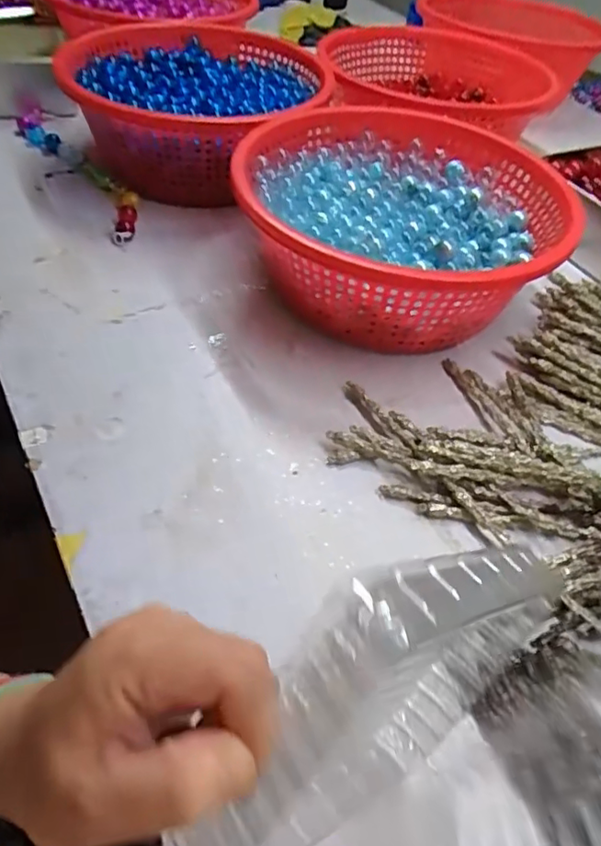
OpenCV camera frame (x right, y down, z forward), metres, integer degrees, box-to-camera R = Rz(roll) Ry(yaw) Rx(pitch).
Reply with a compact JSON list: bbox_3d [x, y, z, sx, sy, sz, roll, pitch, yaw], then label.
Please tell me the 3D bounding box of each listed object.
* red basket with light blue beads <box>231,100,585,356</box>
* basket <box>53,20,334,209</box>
[{"bbox_3d":[0.109,-0.214,0.668,0.352,0.175,0.346,-7,49,-12],"label":"red basket with light blue beads"},{"bbox_3d":[-0.150,-0.454,0.843,0.356,0.154,0.407,-6,49,-11],"label":"basket"}]

